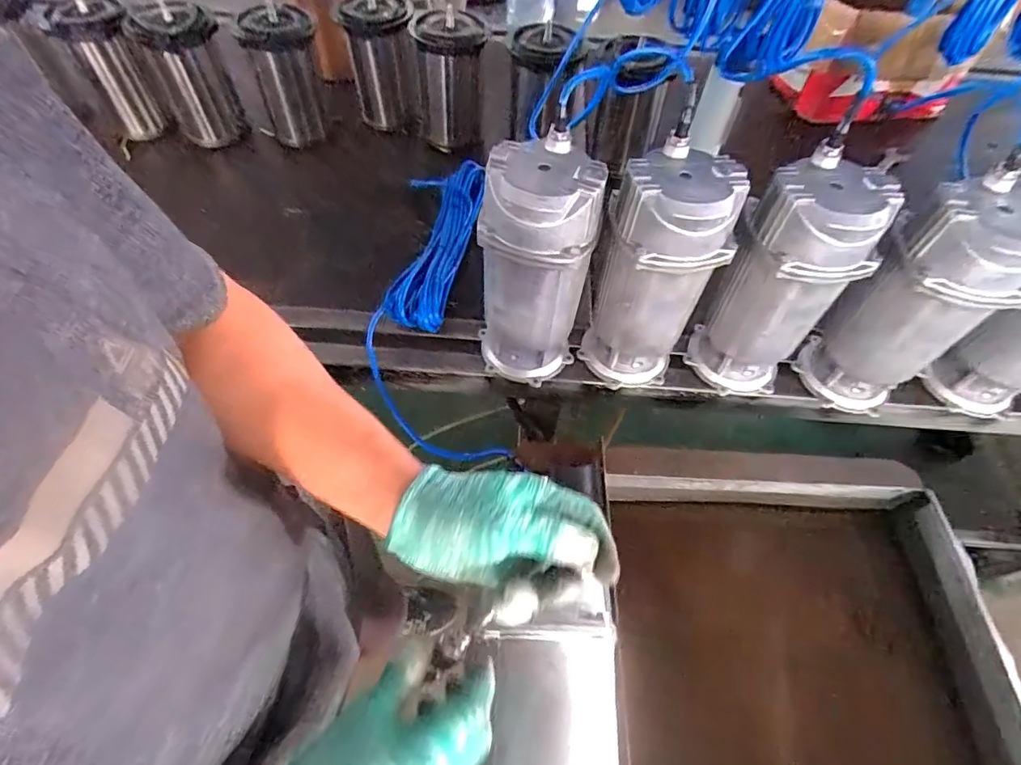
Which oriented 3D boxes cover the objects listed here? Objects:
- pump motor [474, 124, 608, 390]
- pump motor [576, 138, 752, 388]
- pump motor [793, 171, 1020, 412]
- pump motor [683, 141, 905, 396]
[{"bbox_3d":[0.027,-0.127,0.633,0.127,0.292,0.111,9,56,3],"label":"pump motor"},{"bbox_3d":[0.171,-0.122,0.634,0.129,0.290,0.108,9,56,3],"label":"pump motor"},{"bbox_3d":[0.480,-0.083,0.623,0.116,0.289,0.129,-35,65,-23],"label":"pump motor"},{"bbox_3d":[0.323,-0.112,0.635,0.119,0.289,0.121,-16,59,-13],"label":"pump motor"}]

